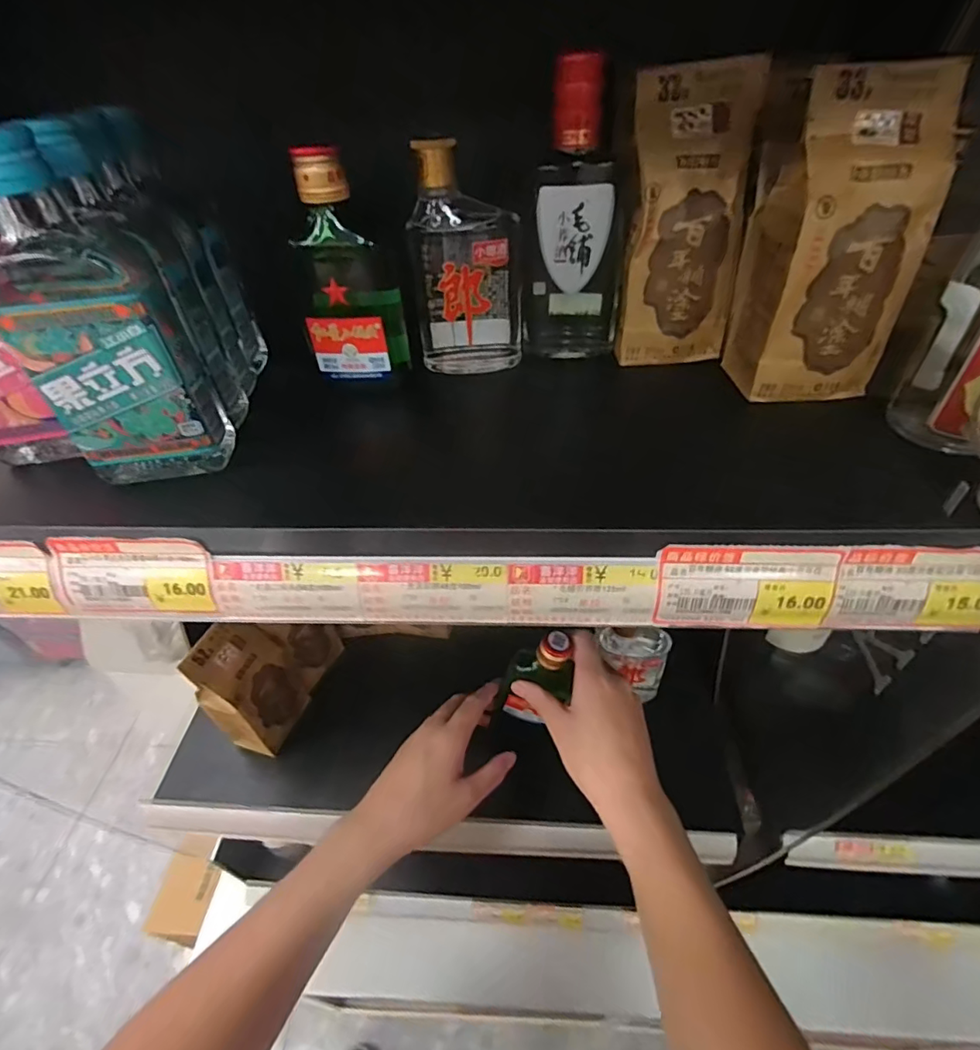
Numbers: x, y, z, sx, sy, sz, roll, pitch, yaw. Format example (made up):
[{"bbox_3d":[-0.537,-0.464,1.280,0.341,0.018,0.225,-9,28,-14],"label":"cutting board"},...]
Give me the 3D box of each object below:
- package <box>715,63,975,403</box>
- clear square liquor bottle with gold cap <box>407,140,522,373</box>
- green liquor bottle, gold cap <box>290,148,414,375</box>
[{"bbox_3d":[0.181,-0.146,0.271,0.069,0.142,0.062,1,44,7],"label":"package"},{"bbox_3d":[-0.015,-0.158,0.317,0.066,0.124,0.031,-4,44,1],"label":"clear square liquor bottle with gold cap"},{"bbox_3d":[-0.084,-0.144,0.297,0.056,0.115,0.025,-4,44,1],"label":"green liquor bottle, gold cap"}]

